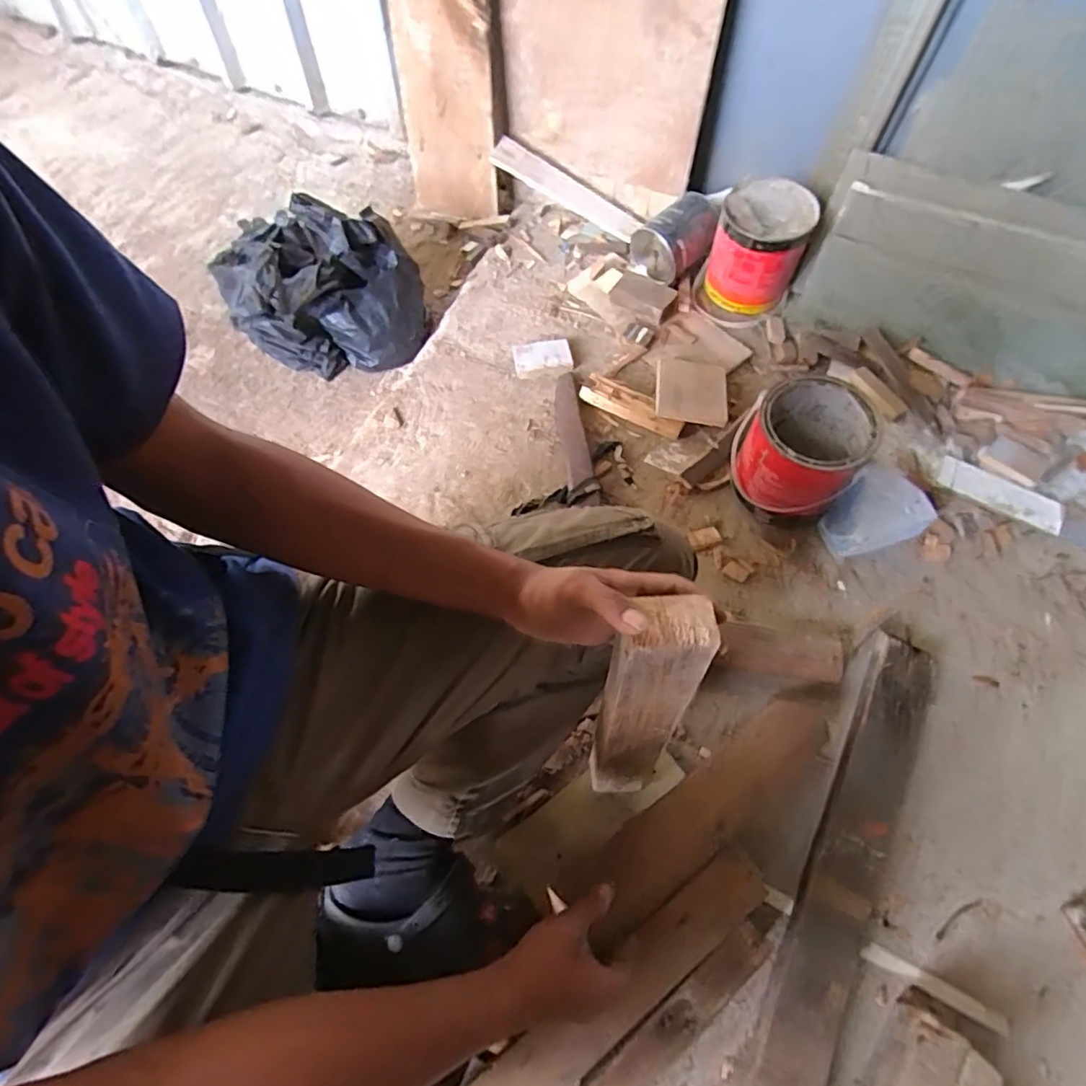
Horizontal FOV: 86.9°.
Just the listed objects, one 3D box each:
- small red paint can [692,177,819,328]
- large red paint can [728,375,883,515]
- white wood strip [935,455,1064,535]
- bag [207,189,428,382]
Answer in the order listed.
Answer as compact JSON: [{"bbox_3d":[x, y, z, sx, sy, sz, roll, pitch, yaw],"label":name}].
[{"bbox_3d":[0.372,-0.510,1.014,0.153,0.153,0.184,35,69,16],"label":"small red paint can"},{"bbox_3d":[0.362,-0.133,0.825,0.161,0.160,0.159,30,67,14],"label":"large red paint can"},{"bbox_3d":[0.699,-0.075,0.878,0.177,0.008,0.061,30,67,14],"label":"white wood strip"},{"bbox_3d":[-0.374,-0.445,0.987,0.305,0.160,0.219,8,64,4],"label":"bag"}]

